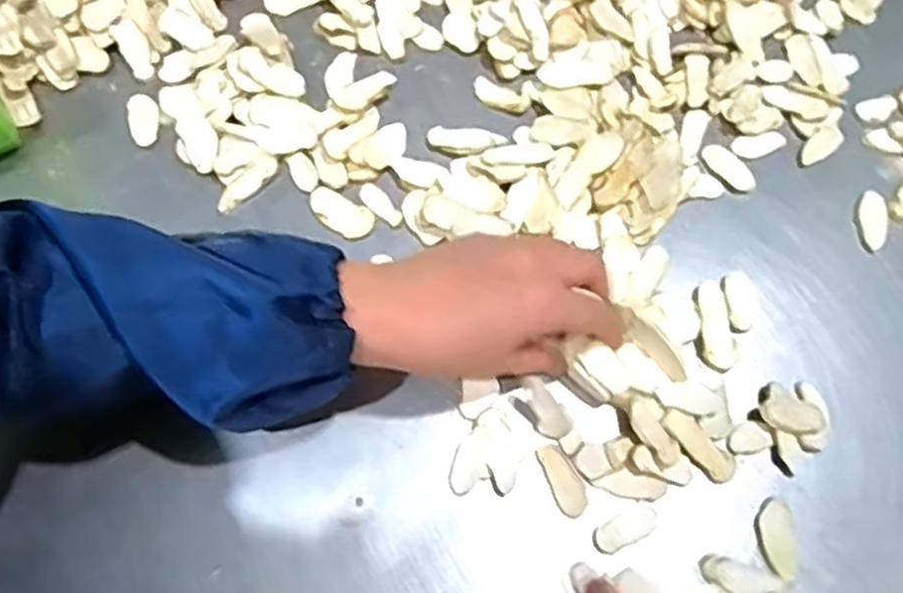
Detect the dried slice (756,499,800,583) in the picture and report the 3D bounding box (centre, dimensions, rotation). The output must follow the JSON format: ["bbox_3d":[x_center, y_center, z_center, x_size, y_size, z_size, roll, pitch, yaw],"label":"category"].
[{"bbox_3d":[0.175,0.129,0.407,0.020,0.004,0.041,2,68,-1],"label":"dried slice"}]

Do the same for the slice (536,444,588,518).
[{"bbox_3d":[0.060,0.098,0.410,0.016,0.004,0.039,-21,71,-10],"label":"slice"}]

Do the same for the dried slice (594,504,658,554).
[{"bbox_3d":[0.093,0.122,0.402,0.034,0.004,0.016,-28,72,-12],"label":"dried slice"}]

